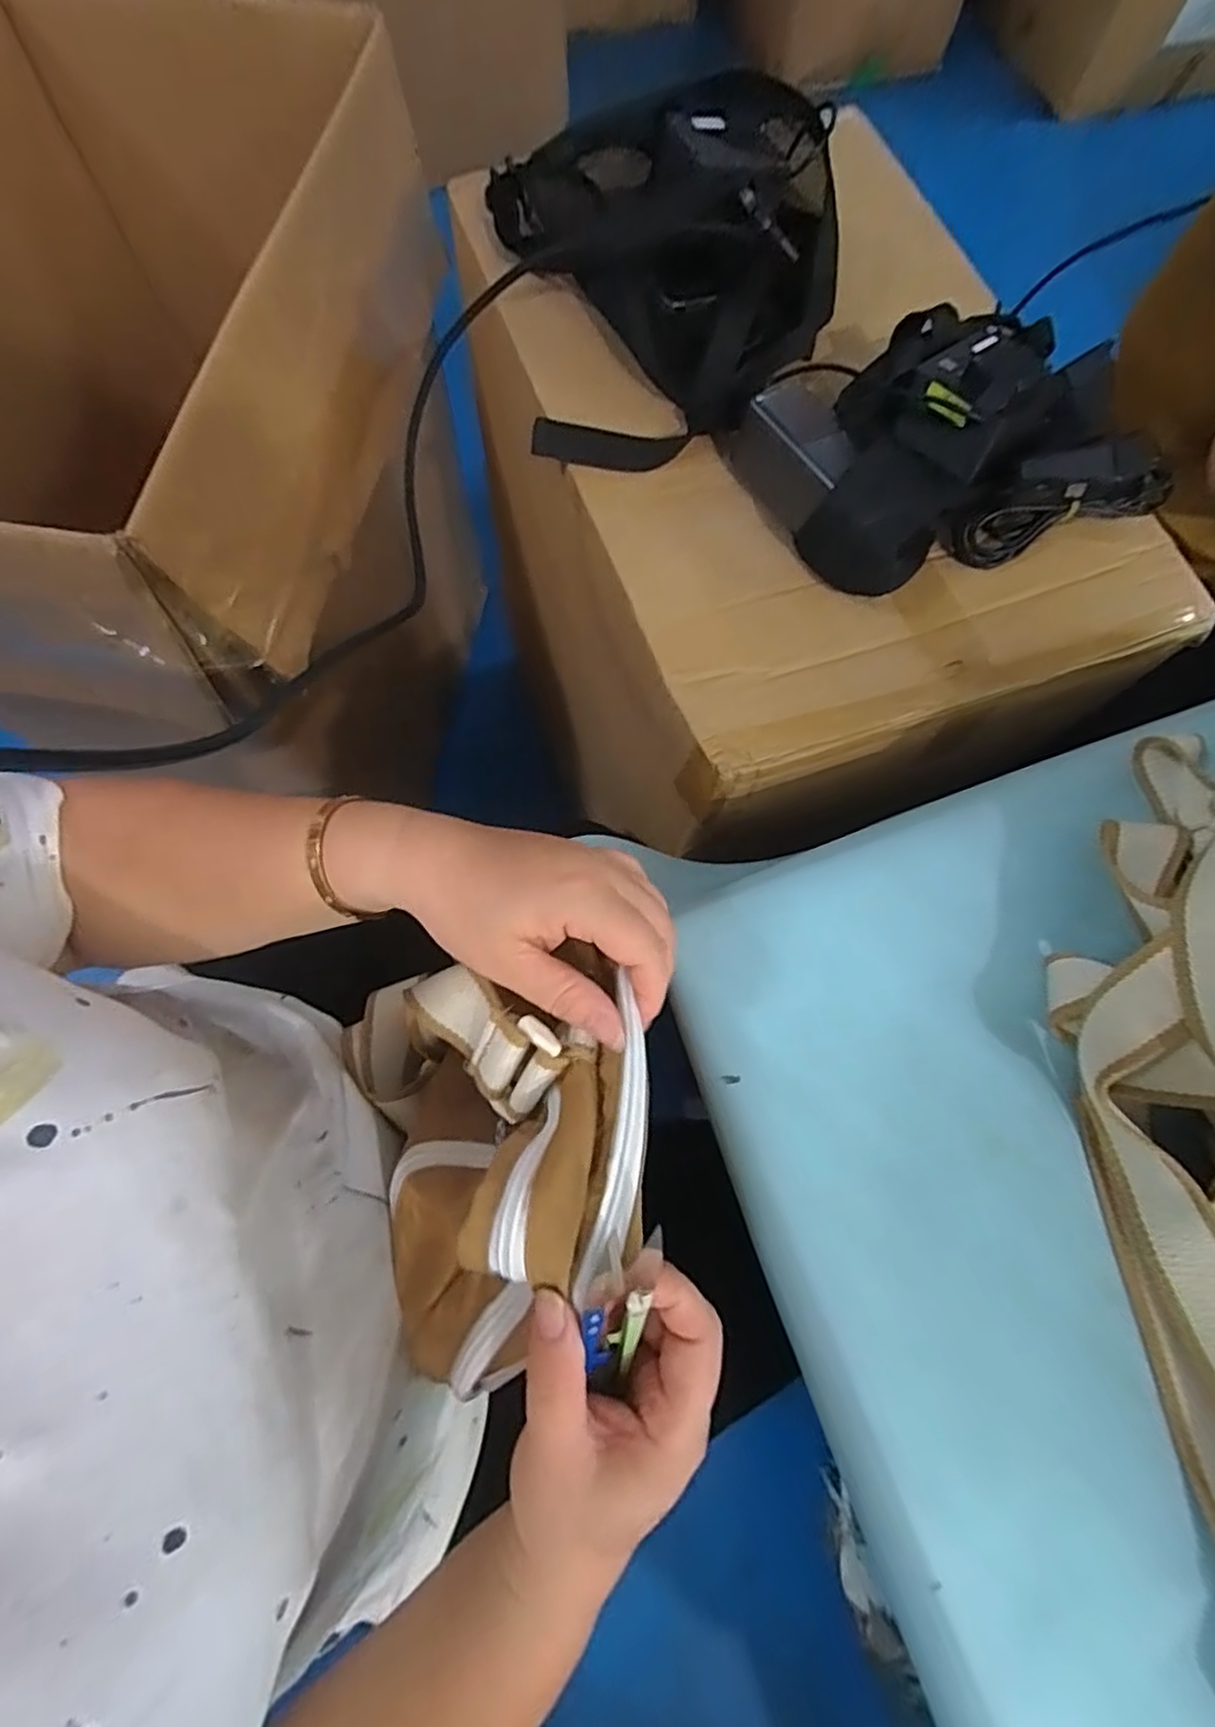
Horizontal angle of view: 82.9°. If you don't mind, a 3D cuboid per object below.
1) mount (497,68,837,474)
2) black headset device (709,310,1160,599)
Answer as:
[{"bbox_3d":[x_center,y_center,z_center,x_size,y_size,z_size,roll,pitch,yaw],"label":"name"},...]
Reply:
[{"bbox_3d":[0.050,-0.451,0.515,0.251,0.094,0.283,-7,73,-4],"label":"mount"},{"bbox_3d":[0.238,-0.310,0.483,0.255,0.087,0.199,-18,74,-8],"label":"black headset device"}]

